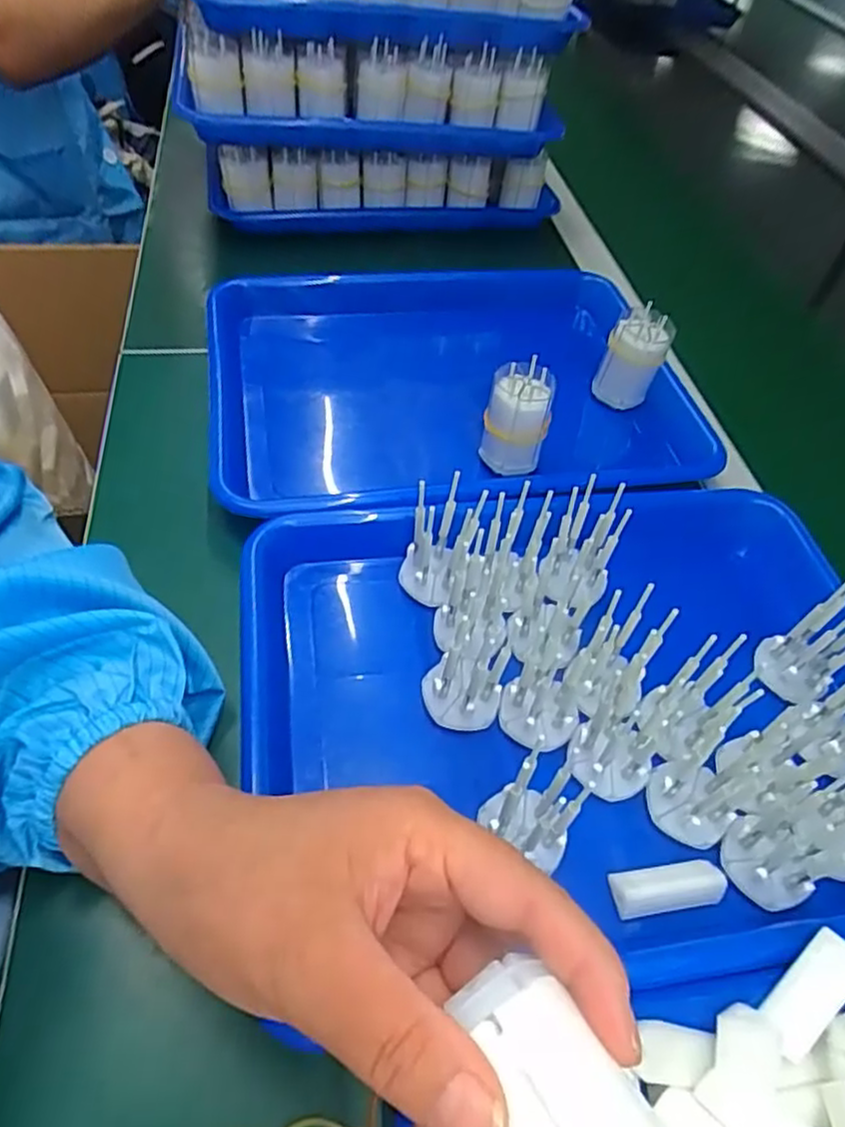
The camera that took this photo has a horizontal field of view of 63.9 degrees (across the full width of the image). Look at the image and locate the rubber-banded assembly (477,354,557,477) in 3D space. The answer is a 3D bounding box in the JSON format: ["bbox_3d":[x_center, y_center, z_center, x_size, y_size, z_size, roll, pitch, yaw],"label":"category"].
[{"bbox_3d":[0.059,-0.091,0.428,0.039,0.062,0.034,10,51,0],"label":"rubber-banded assembly"}]

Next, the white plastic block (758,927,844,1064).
[{"bbox_3d":[0.140,0.154,0.243,0.044,0.008,0.019,-42,65,-15],"label":"white plastic block"}]

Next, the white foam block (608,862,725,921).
[{"bbox_3d":[0.104,0.137,0.287,0.046,0.009,0.018,-3,52,-11],"label":"white foam block"}]

